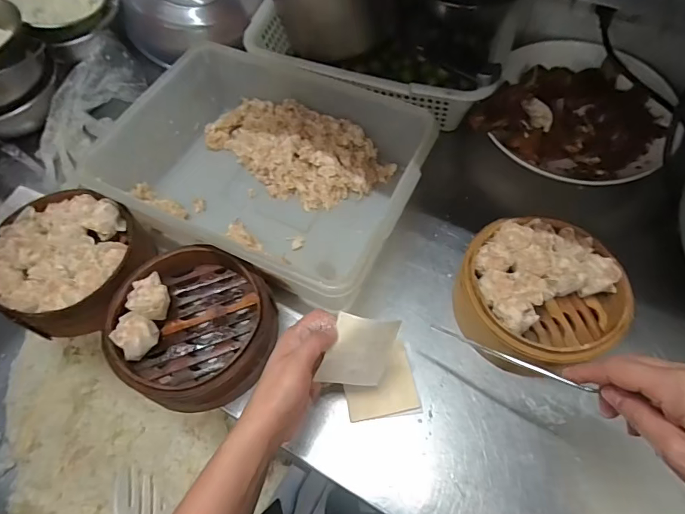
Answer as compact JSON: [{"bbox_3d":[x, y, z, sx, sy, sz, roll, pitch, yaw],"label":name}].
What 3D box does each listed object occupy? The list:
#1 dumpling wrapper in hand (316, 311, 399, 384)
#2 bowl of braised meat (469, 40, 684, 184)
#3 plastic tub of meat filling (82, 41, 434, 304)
[{"bbox_3d":[0.017,0.088,0.392,0.011,0.069,0.066,33,109,55],"label":"dumpling wrapper in hand"},{"bbox_3d":[0.322,-0.201,0.576,0.235,0.046,0.219,-1,62,2],"label":"bowl of braised meat"},{"bbox_3d":[-0.097,-0.110,0.536,0.369,0.101,0.272,21,65,13],"label":"plastic tub of meat filling"}]

